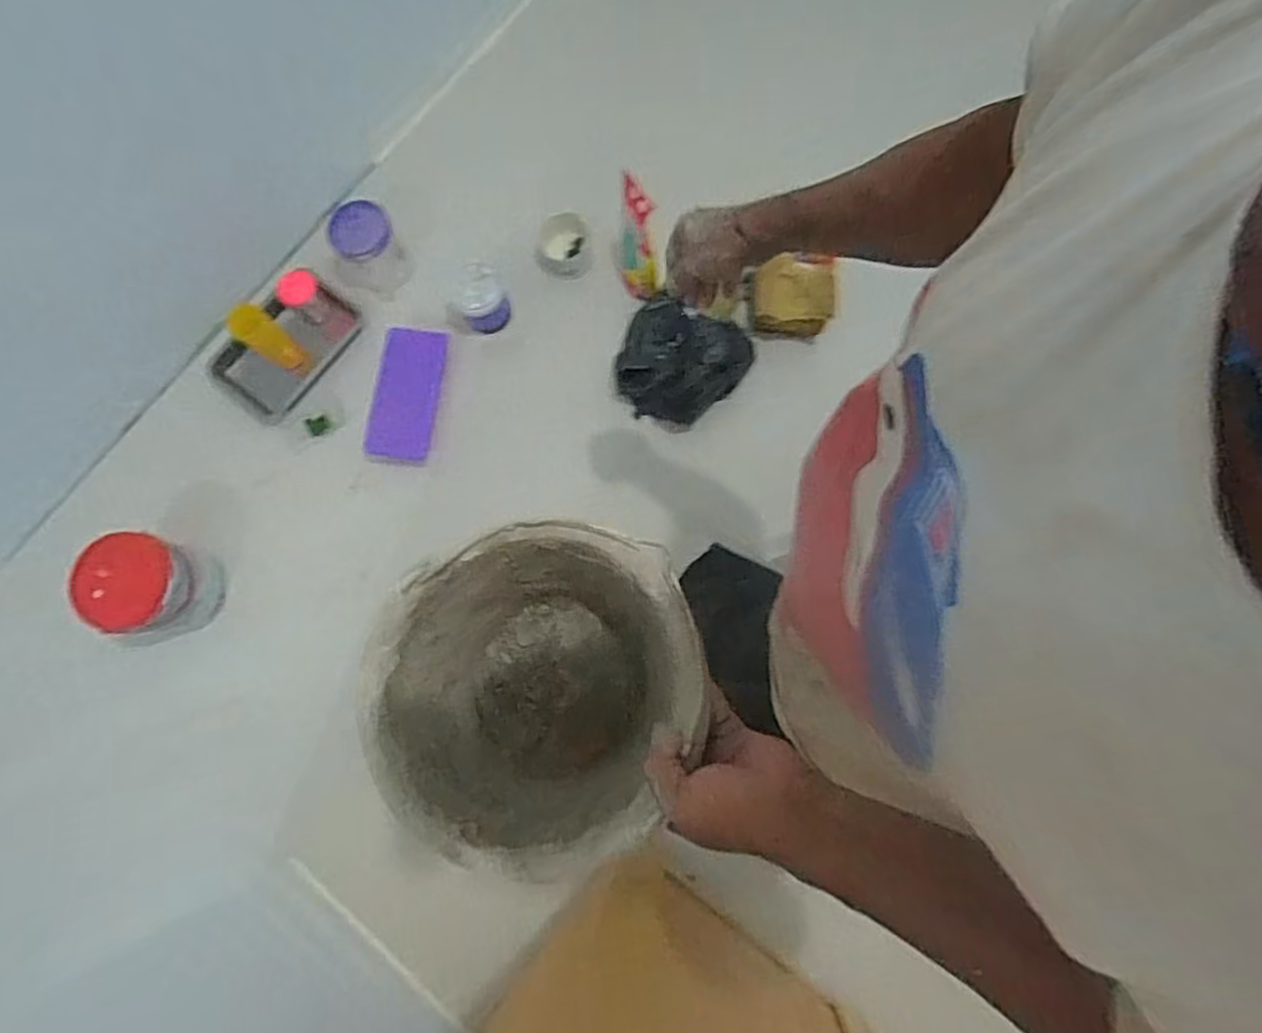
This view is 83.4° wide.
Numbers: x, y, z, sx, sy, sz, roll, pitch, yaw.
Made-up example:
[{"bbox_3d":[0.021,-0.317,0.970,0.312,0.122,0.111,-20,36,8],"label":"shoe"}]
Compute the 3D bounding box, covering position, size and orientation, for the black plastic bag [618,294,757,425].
[{"bbox_3d":[0.099,-0.310,1.434,0.249,0.074,0.238,29,80,7],"label":"black plastic bag"}]

